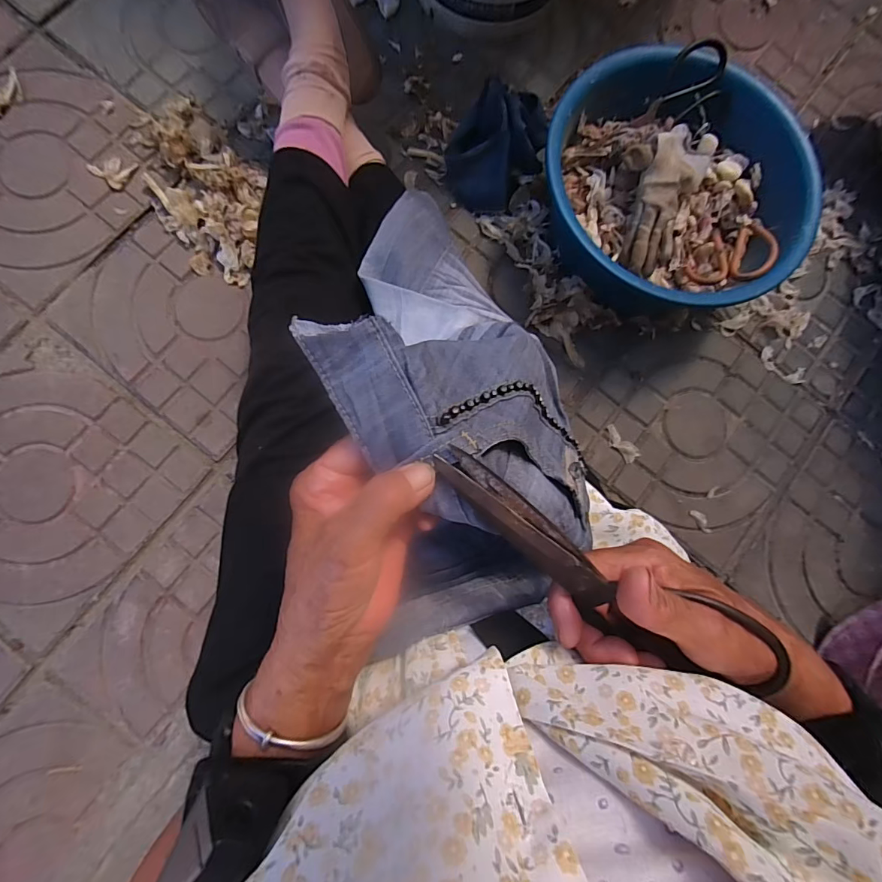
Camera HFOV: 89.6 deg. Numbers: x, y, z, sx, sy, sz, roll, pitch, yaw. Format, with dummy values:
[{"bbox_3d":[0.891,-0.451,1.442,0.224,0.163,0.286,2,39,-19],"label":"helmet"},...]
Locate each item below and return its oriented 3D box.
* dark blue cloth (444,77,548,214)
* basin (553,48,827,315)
[{"bbox_3d":[0.073,-0.409,0.613,0.123,0.091,0.143,10,84,-2],"label":"dark blue cloth"},{"bbox_3d":[0.291,-0.312,0.594,0.311,0.146,0.317,1,83,-5],"label":"basin"}]

